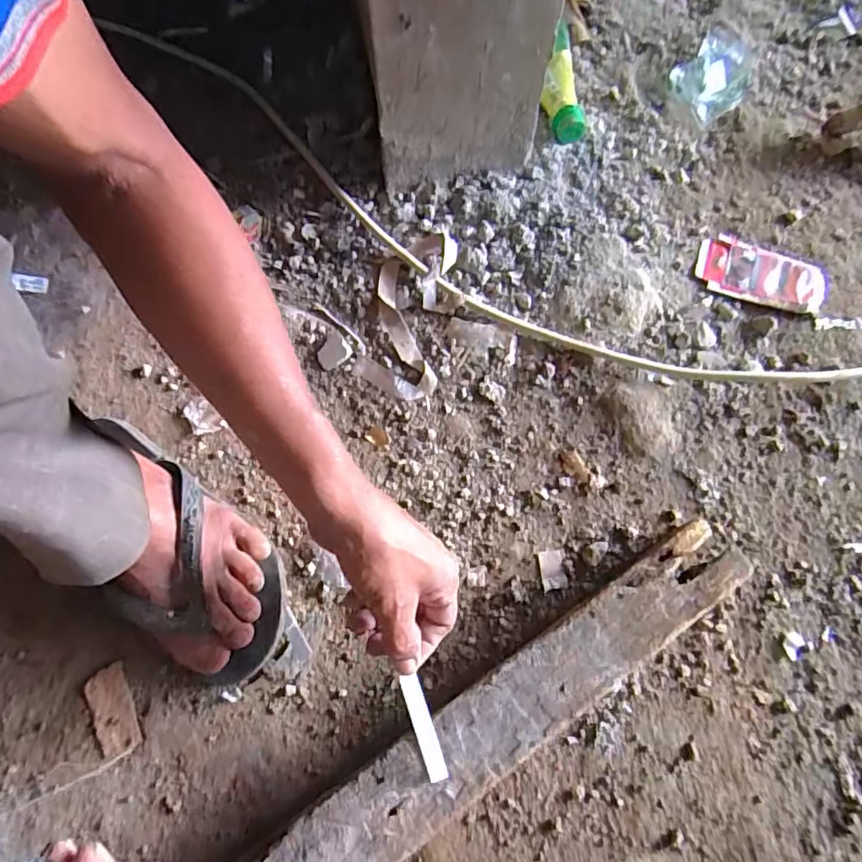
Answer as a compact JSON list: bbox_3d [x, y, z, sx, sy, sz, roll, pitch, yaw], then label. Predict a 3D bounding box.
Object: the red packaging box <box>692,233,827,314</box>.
[{"bbox_3d":[0.332,-0.158,0.562,0.122,0.008,0.067,16,71,7],"label":"red packaging box"}]

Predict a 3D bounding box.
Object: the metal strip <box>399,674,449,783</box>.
[{"bbox_3d":[-0.005,0.207,0.387,0.014,0.006,0.070,-18,84,-5],"label":"metal strip"}]

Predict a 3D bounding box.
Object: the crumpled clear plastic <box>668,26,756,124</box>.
[{"bbox_3d":[0.330,-0.414,0.642,0.078,0.028,0.145,36,75,13],"label":"crumpled clear plastic"}]

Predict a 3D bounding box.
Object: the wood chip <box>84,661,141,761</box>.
[{"bbox_3d":[-0.252,0.221,0.439,0.031,0.004,0.065,-25,72,-8],"label":"wood chip"}]

